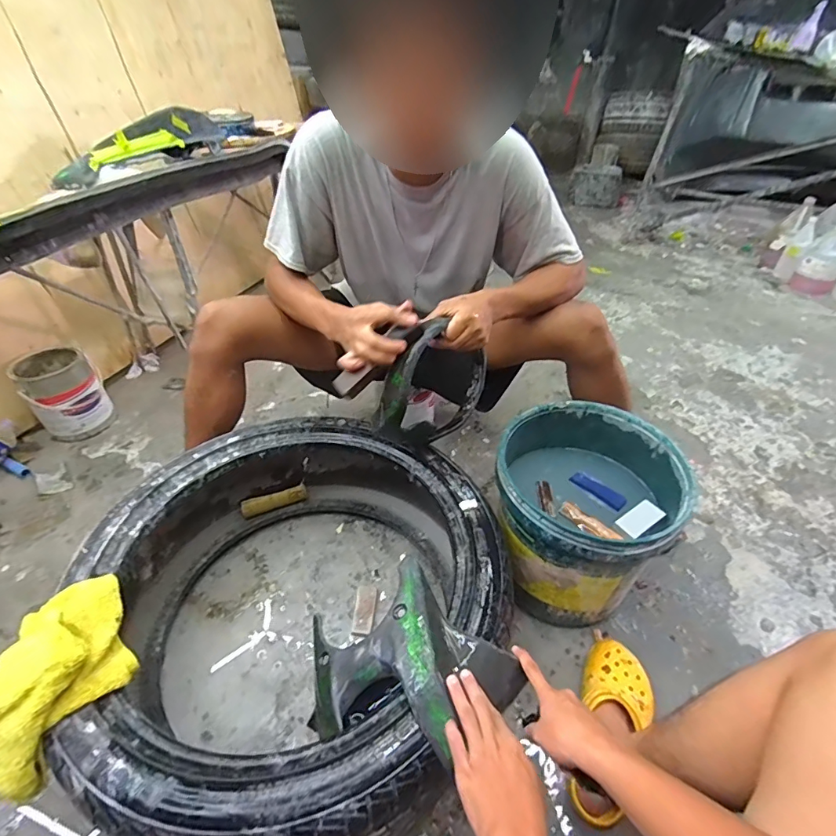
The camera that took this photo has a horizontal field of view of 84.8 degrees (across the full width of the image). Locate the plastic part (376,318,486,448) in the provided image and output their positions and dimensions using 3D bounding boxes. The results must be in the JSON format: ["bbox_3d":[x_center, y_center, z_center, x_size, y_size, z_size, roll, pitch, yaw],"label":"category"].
[{"bbox_3d":[0.023,-0.055,0.807,0.236,0.232,0.066,-25,47,-28],"label":"plastic part"}]

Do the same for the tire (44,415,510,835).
[{"bbox_3d":[-0.192,0.290,0.794,0.599,0.276,0.685,-17,44,-20],"label":"tire"}]

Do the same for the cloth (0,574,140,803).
[{"bbox_3d":[-0.448,0.306,0.557,0.151,0.101,0.208,25,46,26],"label":"cloth"}]

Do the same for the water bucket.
[{"bbox_3d":[0.285,0.182,0.853,0.287,0.297,0.303,1,41,-1],"label":"water bucket"}]

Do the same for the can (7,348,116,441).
[{"bbox_3d":[-0.958,-0.072,1.245,0.181,0.183,0.170,32,49,31],"label":"can"}]

